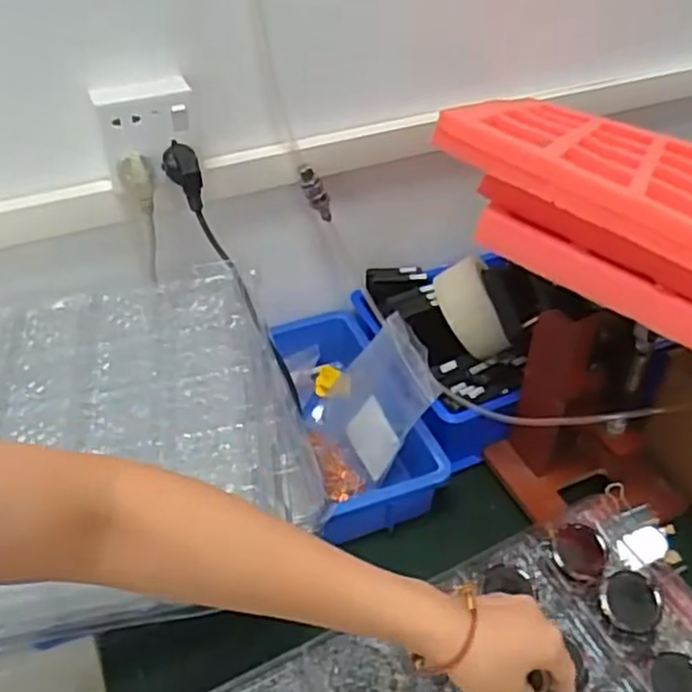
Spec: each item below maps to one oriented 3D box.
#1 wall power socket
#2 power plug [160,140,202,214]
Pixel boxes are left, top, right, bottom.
[{"bbox_3d":[-0.176,-0.193,0.638,0.084,0.075,0.042,-10,43,-10],"label":"wall power socket"},{"bbox_3d":[-0.146,-0.154,0.652,0.026,0.063,0.027,-29,18,-28],"label":"power plug"}]

